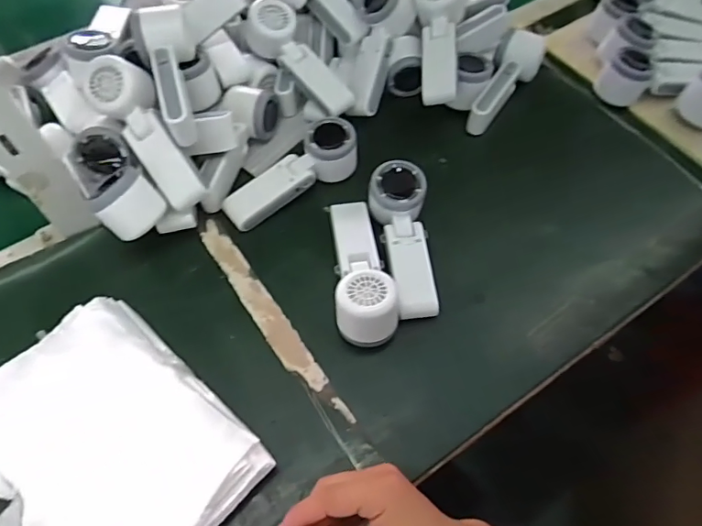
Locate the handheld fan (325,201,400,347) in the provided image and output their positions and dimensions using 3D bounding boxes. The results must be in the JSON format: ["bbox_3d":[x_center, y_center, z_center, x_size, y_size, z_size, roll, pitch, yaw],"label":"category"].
[{"bbox_3d":[0.010,0.003,0.518,0.057,0.064,0.162,-5,58,-2],"label":"handheld fan"}]

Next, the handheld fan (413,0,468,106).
[{"bbox_3d":[0.110,-0.278,0.624,0.069,0.049,0.179,3,79,3],"label":"handheld fan"}]

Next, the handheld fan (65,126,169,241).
[{"bbox_3d":[-0.240,-0.083,0.518,0.063,0.054,0.117,-34,64,-19],"label":"handheld fan"}]

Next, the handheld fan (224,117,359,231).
[{"bbox_3d":[-0.069,-0.101,0.579,0.161,0.055,0.055,-30,63,-17],"label":"handheld fan"}]

